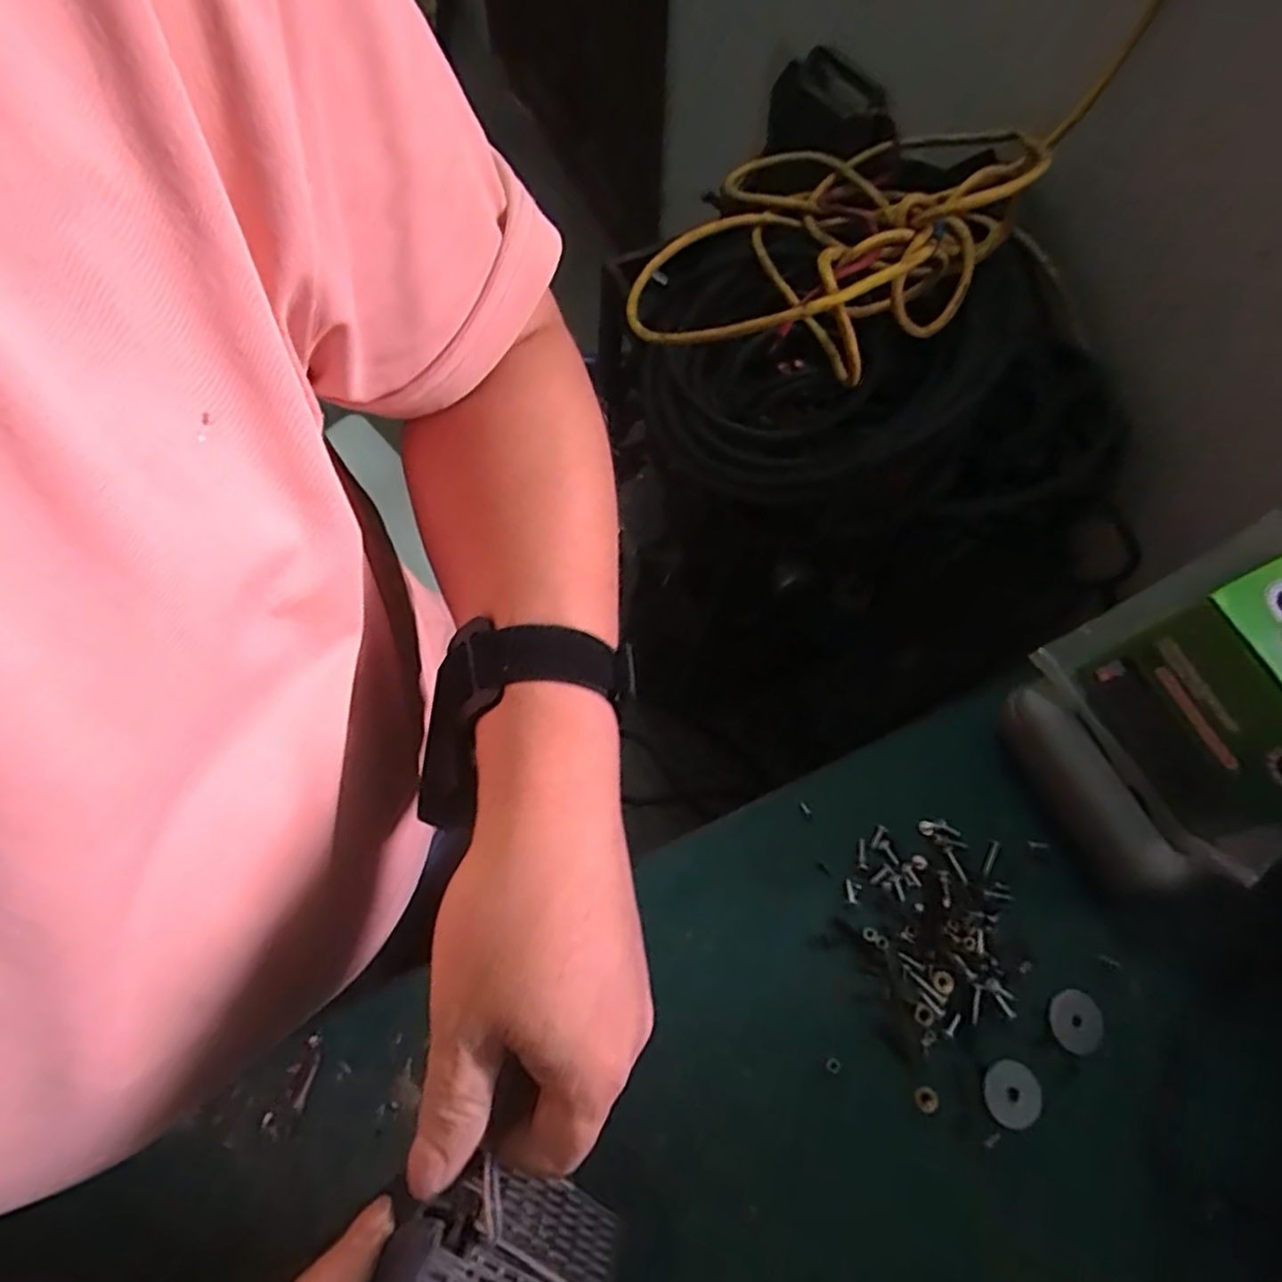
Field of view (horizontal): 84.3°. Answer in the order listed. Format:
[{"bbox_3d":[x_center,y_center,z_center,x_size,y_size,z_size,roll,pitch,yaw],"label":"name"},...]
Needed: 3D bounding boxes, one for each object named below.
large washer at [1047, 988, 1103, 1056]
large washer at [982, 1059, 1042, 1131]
[{"bbox_3d":[0.225,0.196,0.364,0.028,0.004,0.029,0,65,-1],"label":"large washer"},{"bbox_3d":[0.185,0.226,0.352,0.027,0.004,0.028,20,67,8],"label":"large washer"}]

